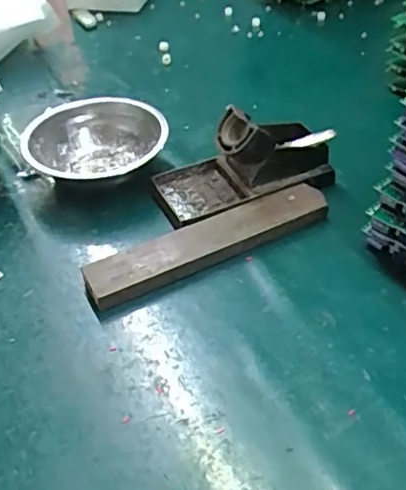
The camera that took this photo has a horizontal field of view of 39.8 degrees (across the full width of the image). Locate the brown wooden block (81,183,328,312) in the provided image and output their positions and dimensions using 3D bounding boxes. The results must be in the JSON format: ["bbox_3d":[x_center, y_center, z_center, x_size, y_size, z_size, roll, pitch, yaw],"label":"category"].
[{"bbox_3d":[0.006,-0.003,0.441,0.204,0.020,0.036,-22,46,-18],"label":"brown wooden block"}]

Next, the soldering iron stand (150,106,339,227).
[{"bbox_3d":[0.033,-0.075,0.480,0.151,0.064,0.074,-19,45,-15],"label":"soldering iron stand"}]

